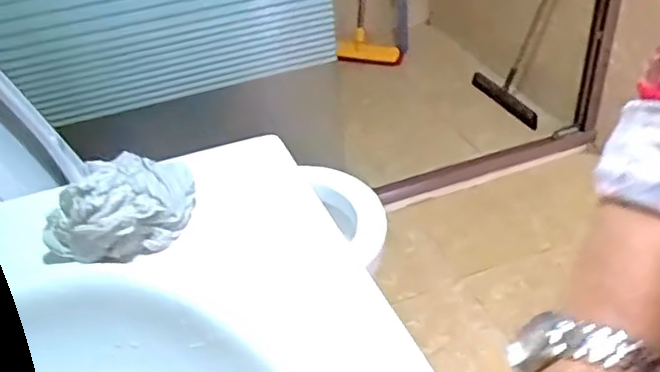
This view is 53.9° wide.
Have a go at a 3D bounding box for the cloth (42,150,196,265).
[{"bbox_3d":[-0.156,0.014,0.480,0.108,0.046,0.071,-14,42,-17],"label":"cloth"}]

